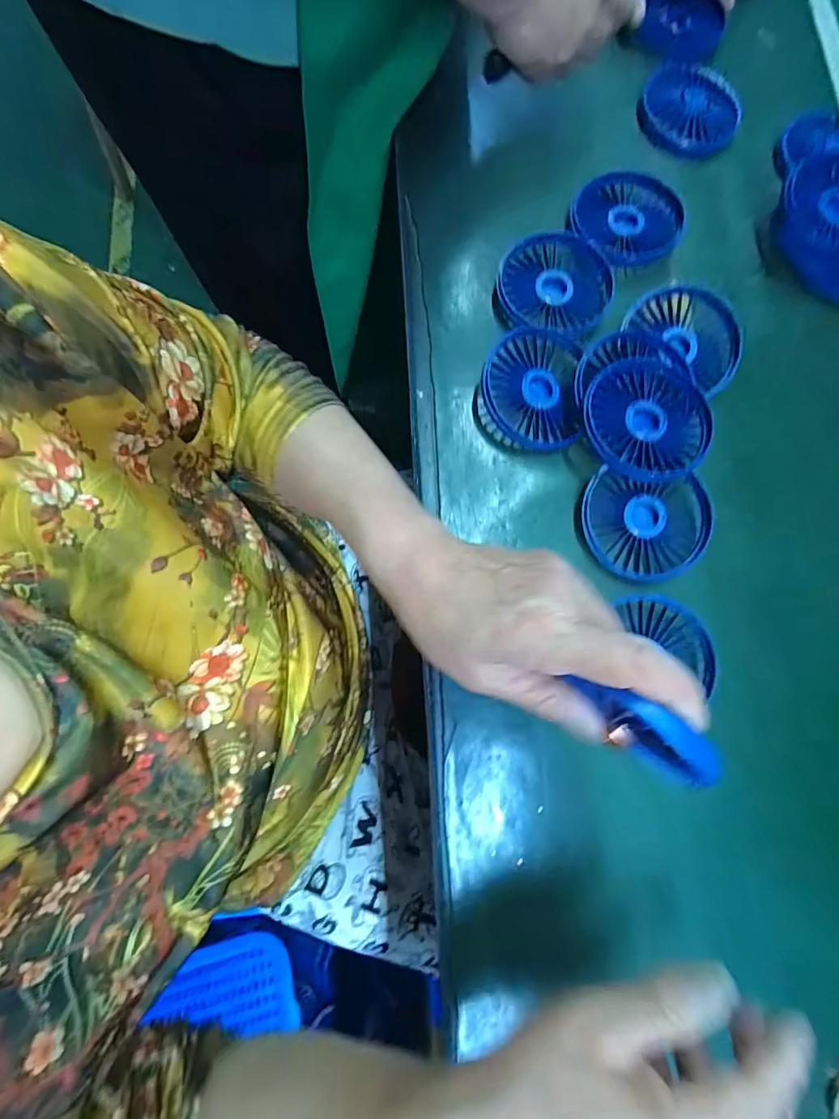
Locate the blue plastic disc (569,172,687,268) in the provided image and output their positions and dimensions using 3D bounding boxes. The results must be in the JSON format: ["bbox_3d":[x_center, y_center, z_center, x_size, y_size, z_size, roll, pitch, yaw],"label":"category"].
[{"bbox_3d":[0.167,-0.274,0.371,0.085,0.009,0.083,5,76,-1],"label":"blue plastic disc"}]

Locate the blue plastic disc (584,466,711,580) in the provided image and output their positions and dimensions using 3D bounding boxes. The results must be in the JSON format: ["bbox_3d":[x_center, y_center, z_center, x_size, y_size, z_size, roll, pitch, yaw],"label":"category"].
[{"bbox_3d":[0.156,-0.023,0.319,0.081,0.009,0.071,6,85,6],"label":"blue plastic disc"}]

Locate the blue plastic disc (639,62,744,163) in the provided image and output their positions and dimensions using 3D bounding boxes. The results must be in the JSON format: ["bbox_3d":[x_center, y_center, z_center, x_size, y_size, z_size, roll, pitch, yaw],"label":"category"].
[{"bbox_3d":[0.239,-0.397,0.410,0.085,0.011,0.089,0,84,-1],"label":"blue plastic disc"}]

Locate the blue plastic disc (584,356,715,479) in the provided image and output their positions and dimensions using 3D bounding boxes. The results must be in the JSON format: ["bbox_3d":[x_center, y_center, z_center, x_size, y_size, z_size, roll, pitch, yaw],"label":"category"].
[{"bbox_3d":[0.161,-0.097,0.323,0.089,0.021,0.085,0,77,-2],"label":"blue plastic disc"}]

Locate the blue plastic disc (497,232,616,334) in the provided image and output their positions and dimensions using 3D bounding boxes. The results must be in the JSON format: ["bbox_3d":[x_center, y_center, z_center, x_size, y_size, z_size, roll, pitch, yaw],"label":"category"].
[{"bbox_3d":[0.106,-0.216,0.361,0.085,0.013,0.082,0,77,-2],"label":"blue plastic disc"}]

